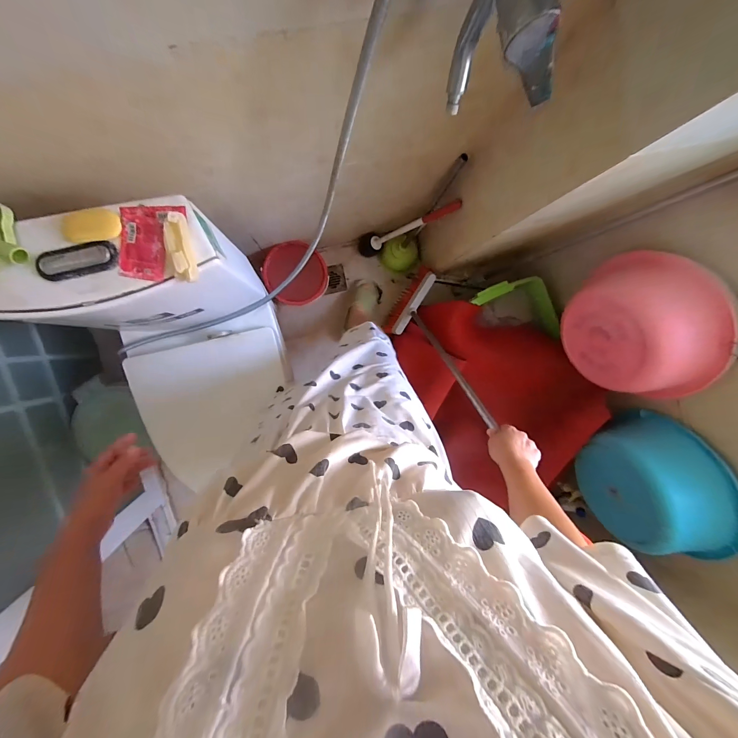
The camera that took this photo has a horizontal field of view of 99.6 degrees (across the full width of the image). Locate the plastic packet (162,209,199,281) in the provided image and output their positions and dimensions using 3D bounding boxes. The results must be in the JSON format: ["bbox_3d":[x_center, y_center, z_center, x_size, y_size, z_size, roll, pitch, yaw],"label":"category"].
[{"bbox_3d":[-0.275,-0.174,0.452,0.031,0.019,0.093,-9,96,-4],"label":"plastic packet"}]

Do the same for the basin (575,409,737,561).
[{"bbox_3d":[0.799,0.321,0.908,0.166,0.335,0.399,-21,97,-3],"label":"basin"}]

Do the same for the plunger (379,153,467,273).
[{"bbox_3d":[0.166,-0.464,1.048,0.145,0.539,0.200,42,90,-7],"label":"plunger"}]

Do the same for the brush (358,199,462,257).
[{"bbox_3d":[0.135,-0.493,1.097,0.098,0.481,0.082,-13,97,-39],"label":"brush"}]

